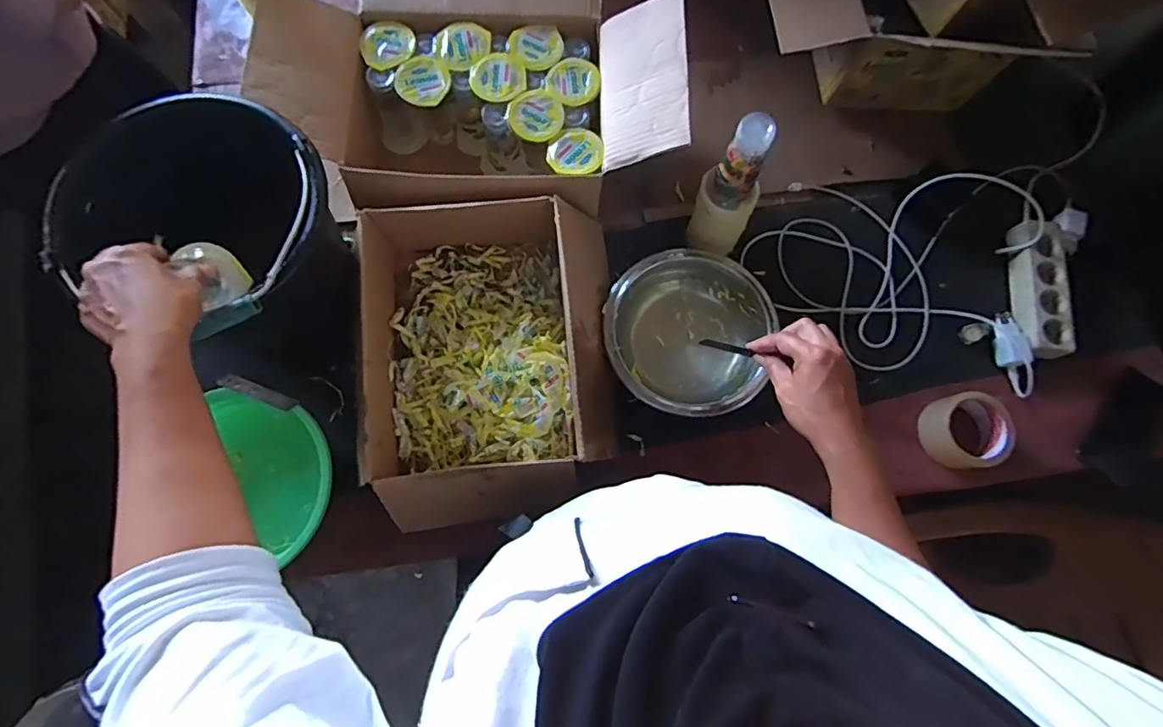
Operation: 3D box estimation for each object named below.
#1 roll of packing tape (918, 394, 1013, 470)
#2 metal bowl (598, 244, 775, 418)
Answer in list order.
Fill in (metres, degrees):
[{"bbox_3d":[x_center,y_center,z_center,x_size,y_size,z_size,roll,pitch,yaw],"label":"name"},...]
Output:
[{"bbox_3d":[0.521,0.089,0.737,0.102,0.054,0.096,0,77,-1],"label":"roll of packing tape"},{"bbox_3d":[0.146,-0.039,0.759,0.219,0.073,0.224,0,77,-1],"label":"metal bowl"}]

